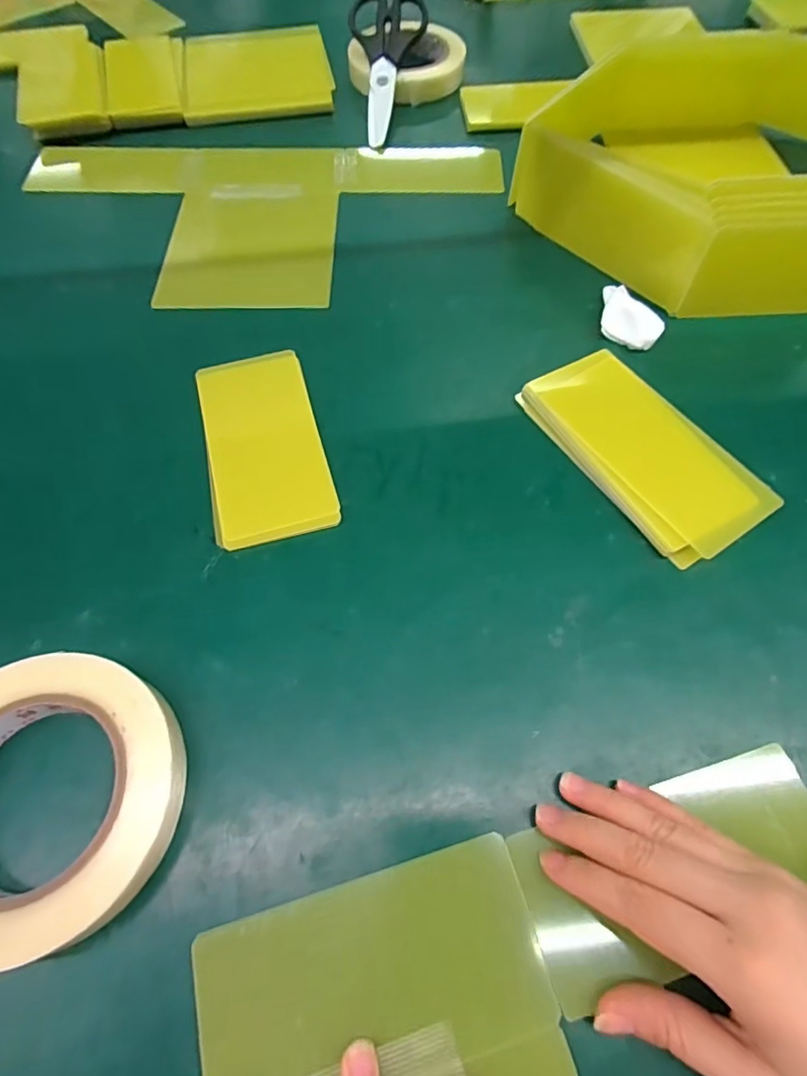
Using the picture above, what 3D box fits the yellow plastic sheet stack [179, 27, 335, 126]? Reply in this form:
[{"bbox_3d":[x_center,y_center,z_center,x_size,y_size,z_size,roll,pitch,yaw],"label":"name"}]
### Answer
[{"bbox_3d":[-0.146,-0.464,0.541,0.140,0.016,0.135,-10,63,-6],"label":"yellow plastic sheet stack"}]

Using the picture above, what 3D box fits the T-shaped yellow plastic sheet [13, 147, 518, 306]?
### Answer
[{"bbox_3d":[-0.119,-0.265,0.450,0.400,0.007,0.204,0,63,-1],"label":"T-shaped yellow plastic sheet"}]

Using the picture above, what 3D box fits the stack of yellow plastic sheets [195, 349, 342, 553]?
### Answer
[{"bbox_3d":[-0.088,-0.061,0.343,0.071,0.007,0.138,-13,64,-8],"label":"stack of yellow plastic sheets"}]

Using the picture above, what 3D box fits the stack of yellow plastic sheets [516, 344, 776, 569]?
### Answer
[{"bbox_3d":[0.144,-0.056,0.335,0.074,0.019,0.151,-32,68,-16],"label":"stack of yellow plastic sheets"}]

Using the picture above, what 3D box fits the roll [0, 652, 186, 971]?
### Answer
[{"bbox_3d":[-0.161,0.113,0.240,0.119,0.027,0.115,0,63,-1],"label":"roll"}]

